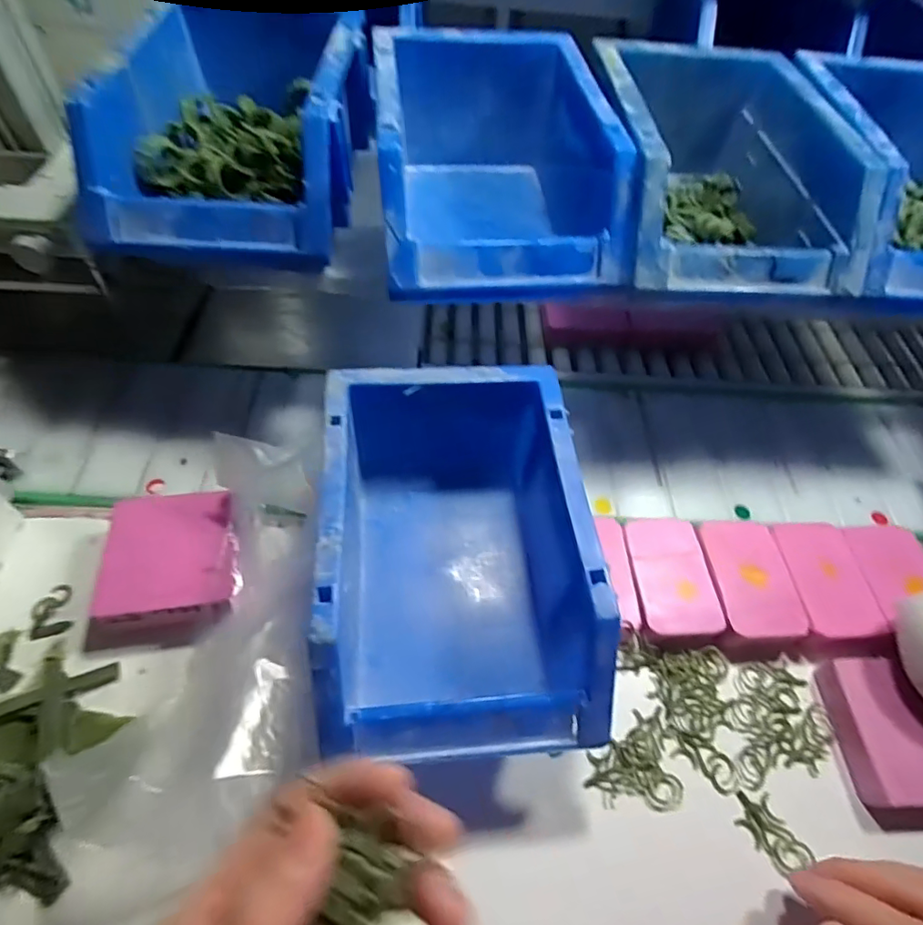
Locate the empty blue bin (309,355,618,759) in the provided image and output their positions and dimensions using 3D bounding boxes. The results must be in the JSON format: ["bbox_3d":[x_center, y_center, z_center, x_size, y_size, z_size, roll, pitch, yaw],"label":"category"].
[{"bbox_3d":[-0.004,0.051,0.274,0.119,0.103,0.176,-2,55,-6],"label":"empty blue bin"}]

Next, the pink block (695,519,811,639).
[{"bbox_3d":[0.172,0.070,0.319,0.045,0.016,0.070,-1,54,-5],"label":"pink block"}]

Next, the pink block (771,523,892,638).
[{"bbox_3d":[0.219,0.071,0.320,0.046,0.019,0.071,0,54,-4],"label":"pink block"}]

